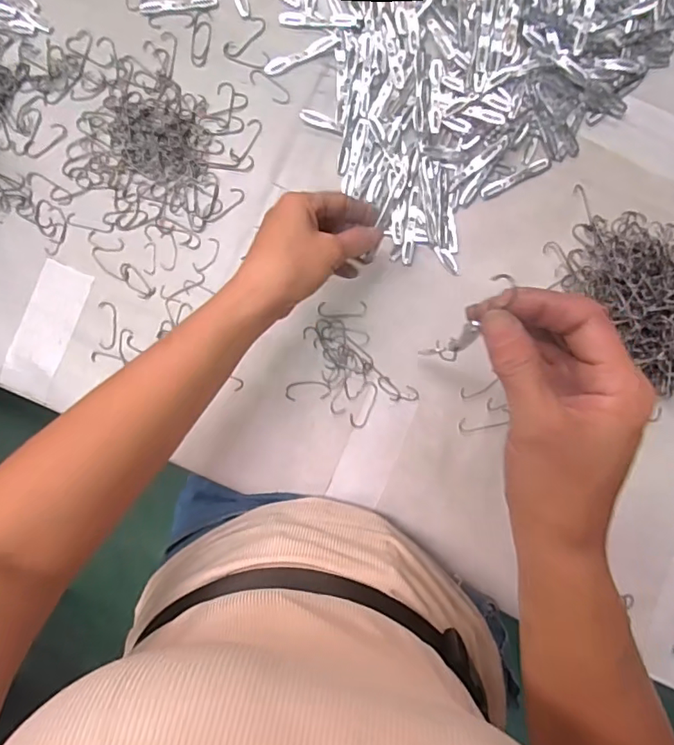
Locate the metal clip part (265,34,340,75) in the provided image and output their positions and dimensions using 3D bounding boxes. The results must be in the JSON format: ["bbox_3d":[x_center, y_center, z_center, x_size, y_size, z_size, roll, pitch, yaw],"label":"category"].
[{"bbox_3d":[-0.032,-0.283,0.451,0.069,0.004,0.012,-22,90,0],"label":"metal clip part"}]

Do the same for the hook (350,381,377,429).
[{"bbox_3d":[0.024,0.029,0.448,0.016,0.004,0.042,24,89,0],"label":"hook"}]

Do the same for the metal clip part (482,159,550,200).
[{"bbox_3d":[0.160,-0.173,0.453,0.067,0.004,0.011,-27,90,0],"label":"metal clip part"}]

